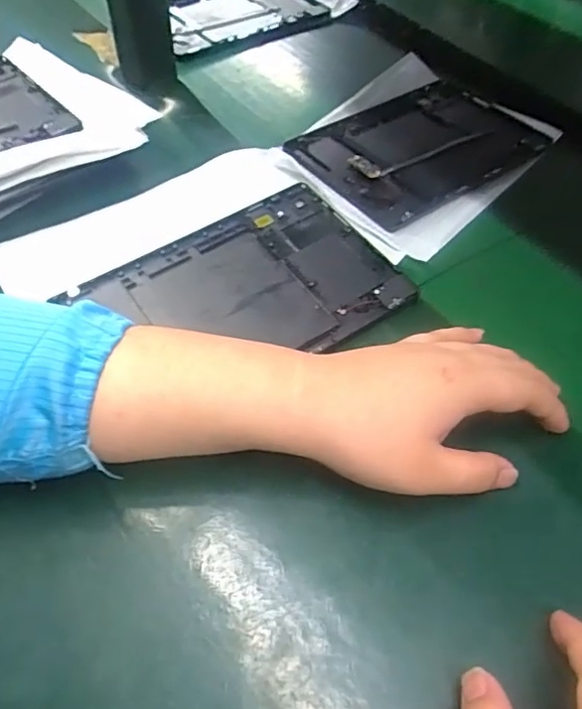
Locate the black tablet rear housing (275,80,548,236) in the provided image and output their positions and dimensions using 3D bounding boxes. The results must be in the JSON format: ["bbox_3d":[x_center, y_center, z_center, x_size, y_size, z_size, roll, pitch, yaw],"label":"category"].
[{"bbox_3d":[0.133,-0.212,0.569,0.259,0.007,0.158,-32,60,-24],"label":"black tablet rear housing"}]

